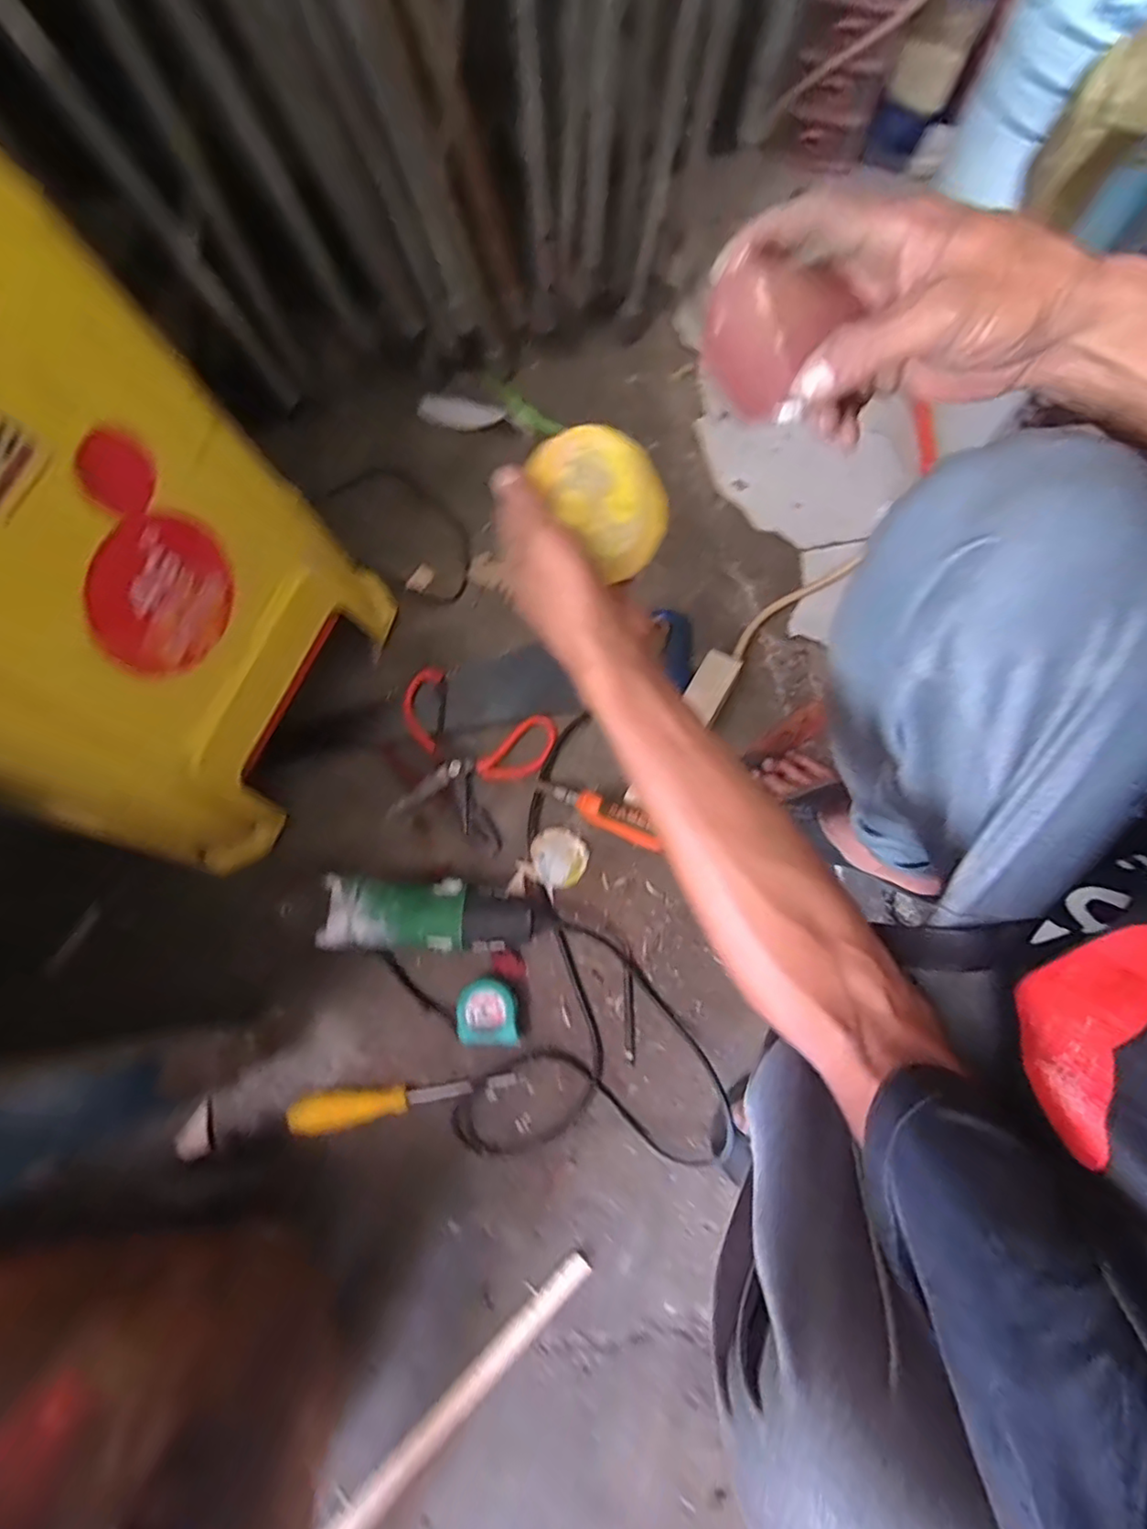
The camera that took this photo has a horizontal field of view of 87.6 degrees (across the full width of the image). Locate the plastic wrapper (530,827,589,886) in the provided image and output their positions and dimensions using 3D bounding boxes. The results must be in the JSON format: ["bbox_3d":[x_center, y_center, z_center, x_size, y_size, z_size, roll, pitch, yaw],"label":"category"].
[{"bbox_3d":[-0.016,0.099,0.647,0.062,0.009,0.062,1,73,-2],"label":"plastic wrapper"}]

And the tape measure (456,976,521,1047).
[{"bbox_3d":[-0.084,0.244,0.590,0.059,0.033,0.060,-3,73,-3],"label":"tape measure"}]

